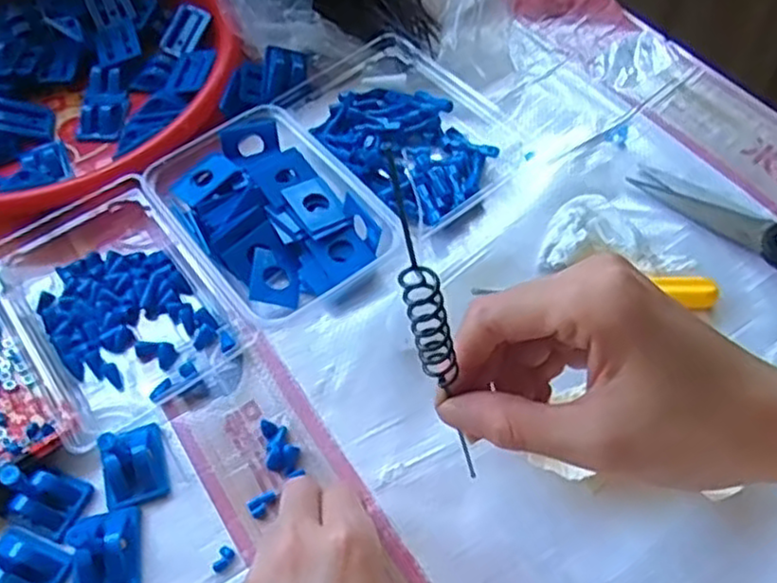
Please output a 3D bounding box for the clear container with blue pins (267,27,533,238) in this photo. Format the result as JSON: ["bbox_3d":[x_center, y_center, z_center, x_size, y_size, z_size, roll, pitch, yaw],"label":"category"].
[{"bbox_3d":[0.012,-0.127,0.518,0.117,0.033,0.171,-35,60,-17],"label":"clear container with blue pins"}]

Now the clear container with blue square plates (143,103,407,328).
[{"bbox_3d":[-0.079,-0.053,0.472,0.107,0.033,0.148,-37,61,-18],"label":"clear container with blue square plates"}]

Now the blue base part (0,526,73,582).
[{"bbox_3d":[-0.191,0.135,0.354,0.041,0.040,0.035,20,60,17],"label":"blue base part"}]

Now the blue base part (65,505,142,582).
[{"bbox_3d":[-0.149,0.132,0.365,0.033,0.021,0.044,-11,56,-3],"label":"blue base part"}]

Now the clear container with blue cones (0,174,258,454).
[{"bbox_3d":[-0.180,0.002,0.449,0.122,0.031,0.168,-35,60,-17],"label":"clear container with blue cones"}]

